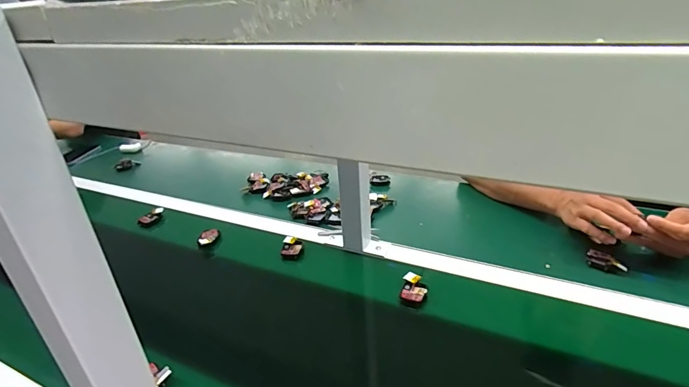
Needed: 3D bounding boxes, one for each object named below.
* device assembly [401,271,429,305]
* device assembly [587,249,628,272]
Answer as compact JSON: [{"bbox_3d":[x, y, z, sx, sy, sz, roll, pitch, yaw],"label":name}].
[{"bbox_3d":[0.107,0.144,0.609,0.037,0.021,0.046,6,27,15],"label":"device assembly"},{"bbox_3d":[0.406,0.107,0.621,0.027,0.015,0.055,-23,33,-38],"label":"device assembly"}]

